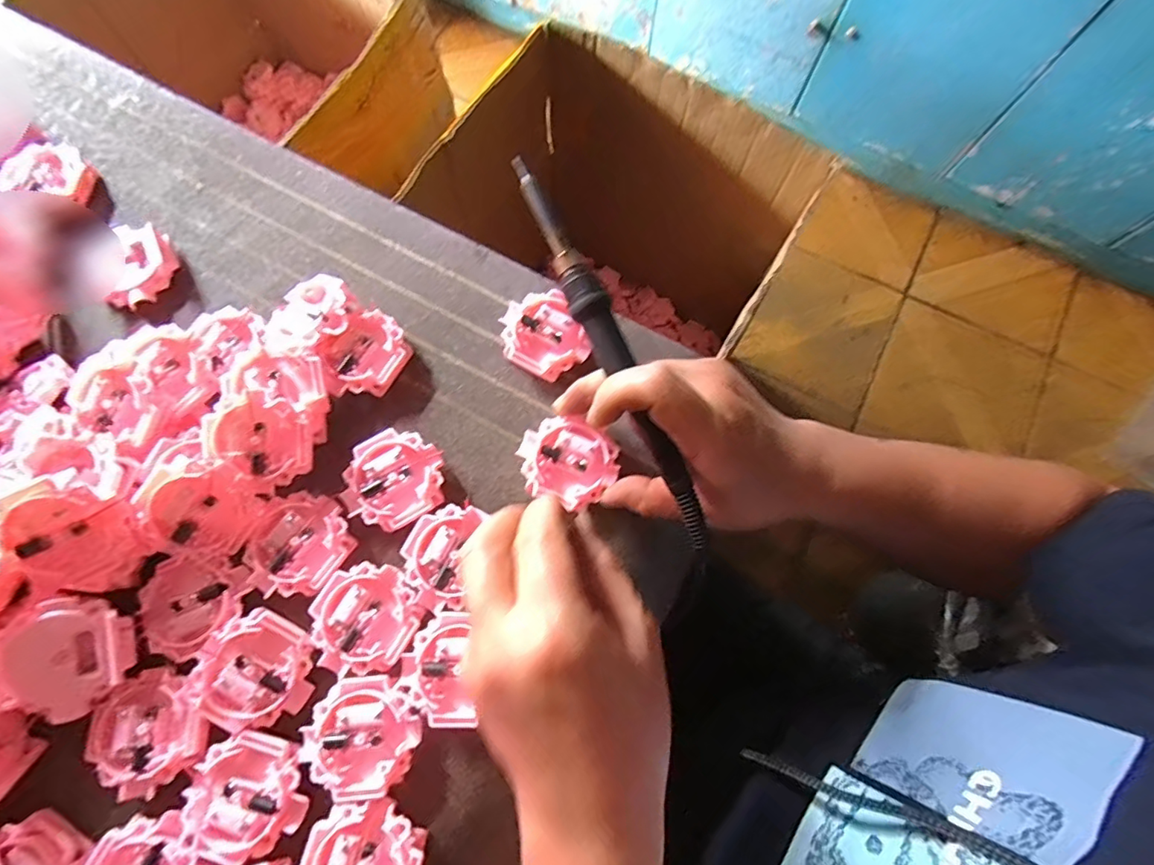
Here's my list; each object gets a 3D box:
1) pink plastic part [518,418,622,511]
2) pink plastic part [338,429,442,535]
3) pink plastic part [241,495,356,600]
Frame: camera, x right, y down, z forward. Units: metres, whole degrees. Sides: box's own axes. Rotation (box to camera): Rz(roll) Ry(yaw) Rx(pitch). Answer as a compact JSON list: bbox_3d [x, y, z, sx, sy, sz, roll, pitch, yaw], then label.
[{"bbox_3d":[-0.006,0.016,0.295,0.054,0.009,0.045,21,71,6],"label":"pink plastic part"},{"bbox_3d":[-0.102,0.026,0.295,0.055,0.012,0.052,-27,73,-10],"label":"pink plastic part"},{"bbox_3d":[-0.148,0.061,0.283,0.046,0.008,0.054,36,74,11],"label":"pink plastic part"}]

